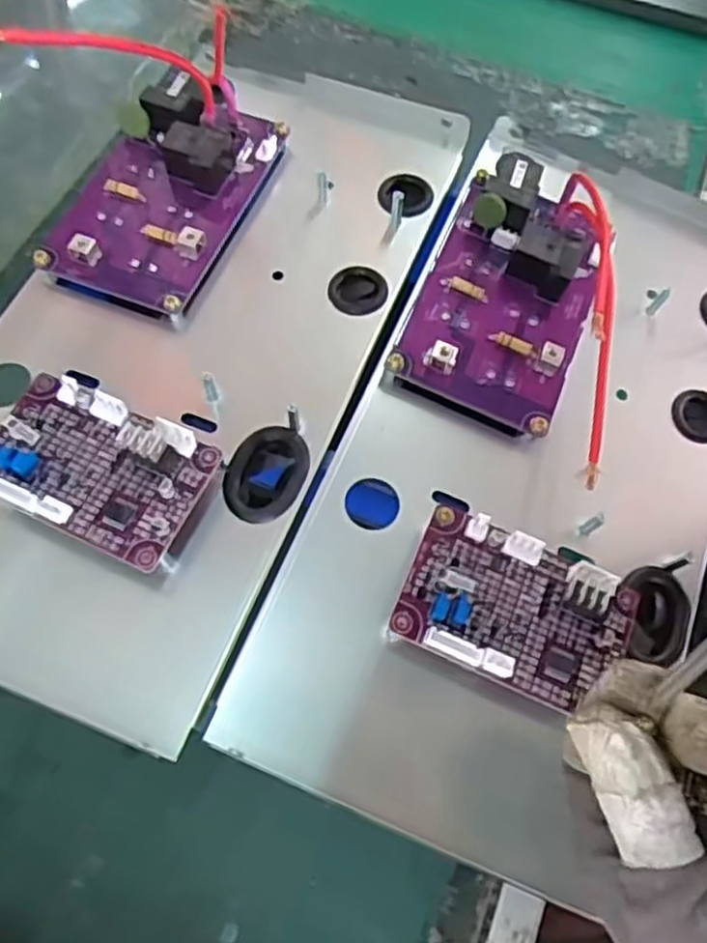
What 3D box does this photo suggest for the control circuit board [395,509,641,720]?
[{"bbox_3d":[0.066,0.055,0.304,0.089,0.022,0.058,21,67,10],"label":"control circuit board"}]

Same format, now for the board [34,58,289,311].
[{"bbox_3d":[-0.099,-0.154,0.396,0.083,0.025,0.142,21,67,10],"label":"board"}]

